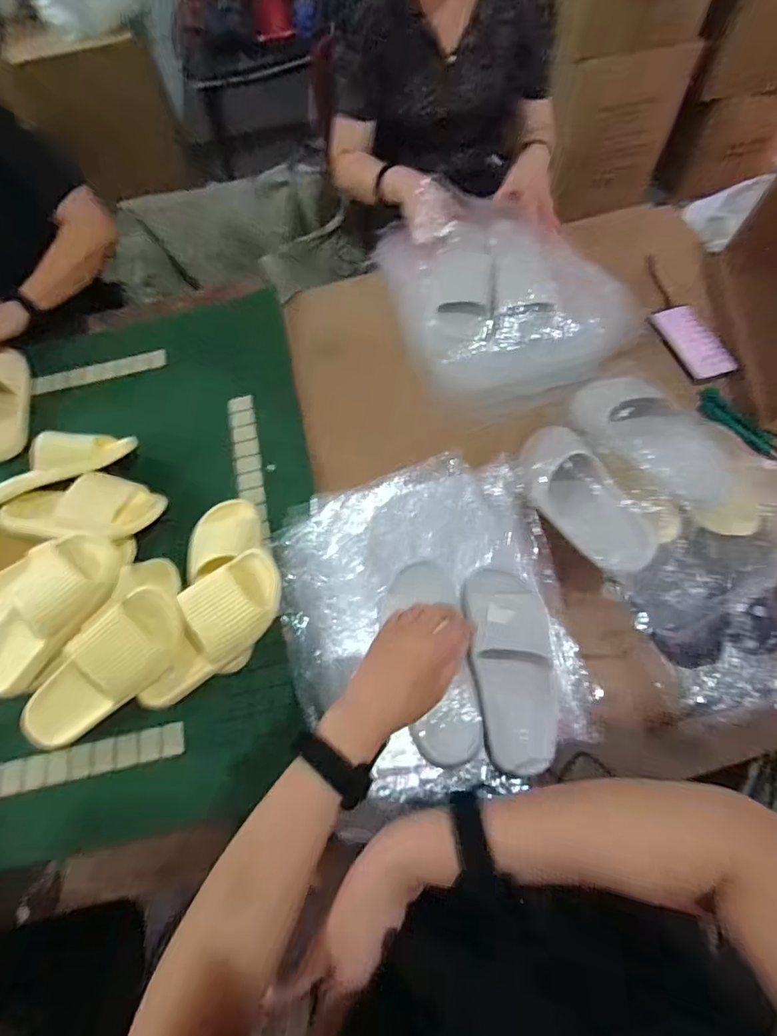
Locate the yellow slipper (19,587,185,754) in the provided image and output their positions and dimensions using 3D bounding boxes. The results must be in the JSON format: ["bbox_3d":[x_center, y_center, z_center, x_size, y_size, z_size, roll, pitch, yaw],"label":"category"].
[{"bbox_3d":[-0.371,0.201,0.652,0.256,0.057,0.090,-44,71,3],"label":"yellow slipper"}]

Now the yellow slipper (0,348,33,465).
[{"bbox_3d":[-0.698,-0.204,0.891,0.095,0.068,0.226,-3,83,1],"label":"yellow slipper"}]

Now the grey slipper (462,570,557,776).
[{"bbox_3d":[0.159,0.189,0.647,0.094,0.061,0.253,-5,66,1],"label":"grey slipper"}]

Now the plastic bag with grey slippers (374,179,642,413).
[{"bbox_3d":[0.204,-0.396,0.876,0.388,0.082,0.427,-25,77,0],"label":"plastic bag with grey slippers"}]

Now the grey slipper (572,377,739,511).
[{"bbox_3d":[0.350,-0.109,0.667,0.116,0.064,0.233,-25,67,-8],"label":"grey slipper"}]

